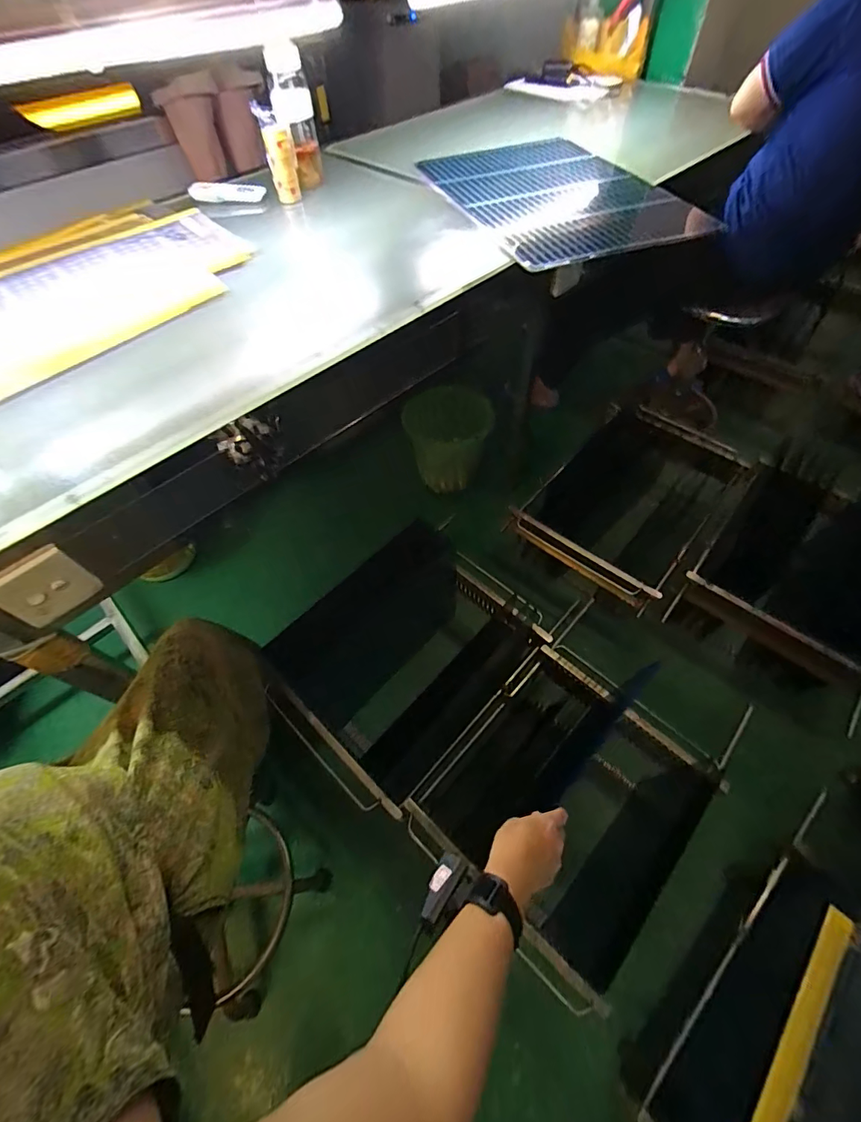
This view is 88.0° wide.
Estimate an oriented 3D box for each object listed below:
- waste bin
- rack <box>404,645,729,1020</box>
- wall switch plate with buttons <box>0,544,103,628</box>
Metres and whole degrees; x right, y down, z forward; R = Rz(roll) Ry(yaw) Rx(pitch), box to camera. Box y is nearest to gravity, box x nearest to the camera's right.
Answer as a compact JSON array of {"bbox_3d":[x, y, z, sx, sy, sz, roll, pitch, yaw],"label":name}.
[{"bbox_3d":[0.045,-0.374,1.335,0.218,0.207,0.240,22,61,15],"label":"waste bin"},{"bbox_3d":[0.237,0.472,0.898,0.372,0.252,0.446,38,66,23],"label":"rack"},{"bbox_3d":[-0.466,0.033,0.538,0.015,0.086,0.085,35,65,22],"label":"wall switch plate with buttons"}]

